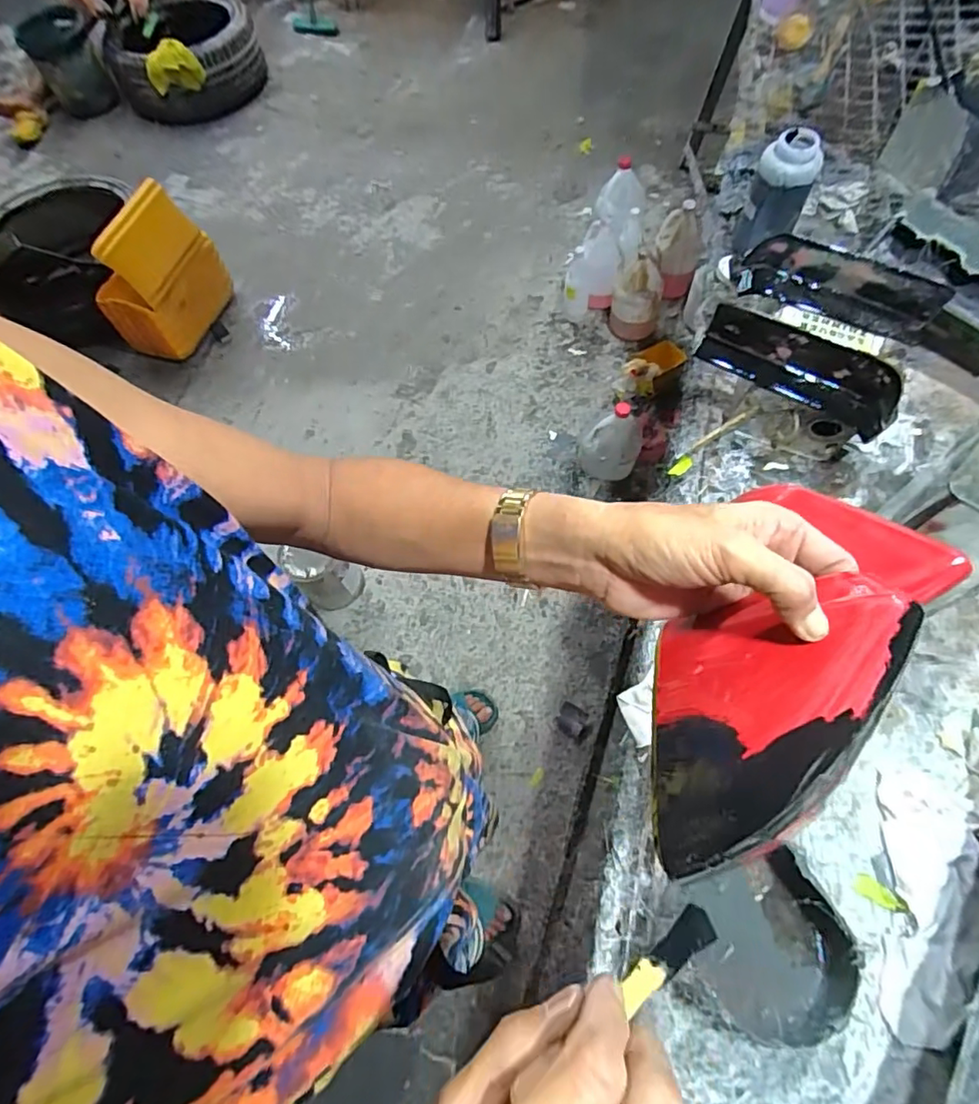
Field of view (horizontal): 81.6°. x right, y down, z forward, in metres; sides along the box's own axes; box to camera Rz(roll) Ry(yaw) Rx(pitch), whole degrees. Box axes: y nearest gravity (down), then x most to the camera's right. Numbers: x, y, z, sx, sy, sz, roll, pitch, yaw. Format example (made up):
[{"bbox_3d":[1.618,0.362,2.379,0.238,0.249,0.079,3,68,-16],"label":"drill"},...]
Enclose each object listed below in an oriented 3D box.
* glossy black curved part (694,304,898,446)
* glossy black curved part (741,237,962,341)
[{"bbox_3d":[0.417,-0.246,0.765,0.259,0.084,0.044,29,69,16],"label":"glossy black curved part"},{"bbox_3d":[0.494,-0.376,0.812,0.269,0.080,0.058,25,68,14],"label":"glossy black curved part"}]

